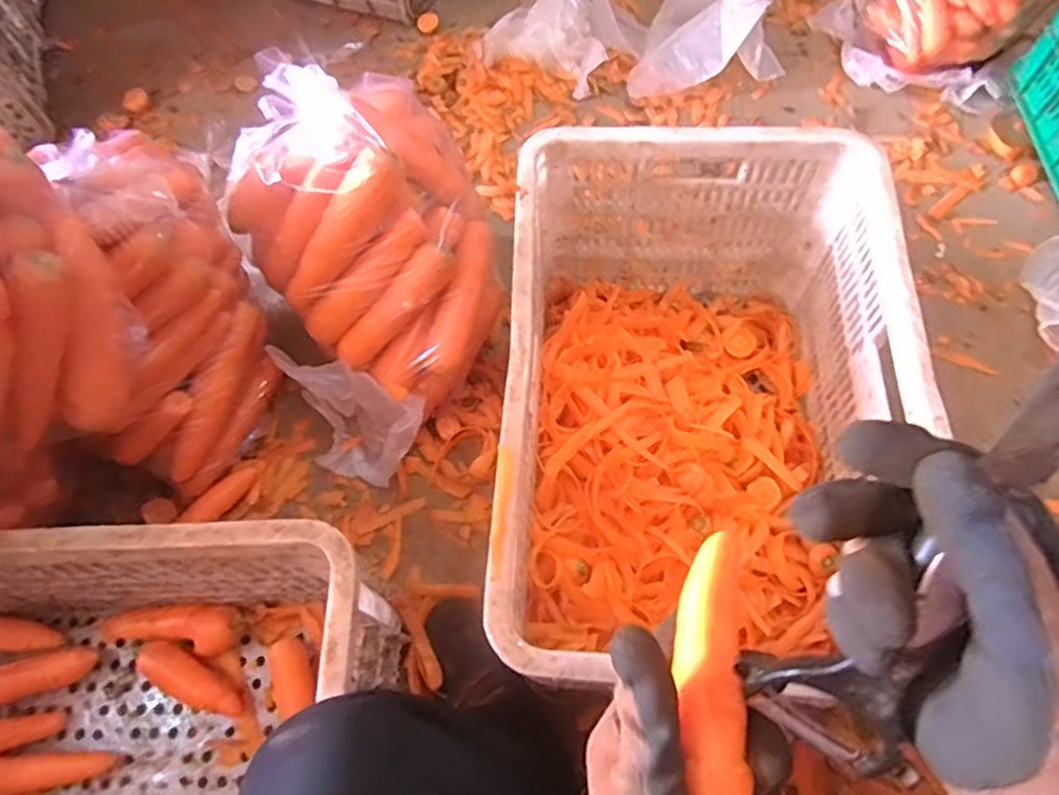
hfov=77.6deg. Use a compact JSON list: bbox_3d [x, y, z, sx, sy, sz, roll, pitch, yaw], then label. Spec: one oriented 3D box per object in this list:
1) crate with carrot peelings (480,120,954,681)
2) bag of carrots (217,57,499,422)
[{"bbox_3d":[0.158,0.012,0.676,0.345,0.270,0.489,2,64,2],"label":"crate with carrot peelings"},{"bbox_3d":[-0.184,-0.185,0.778,0.241,0.261,0.345,-37,69,-15],"label":"bag of carrots"}]

